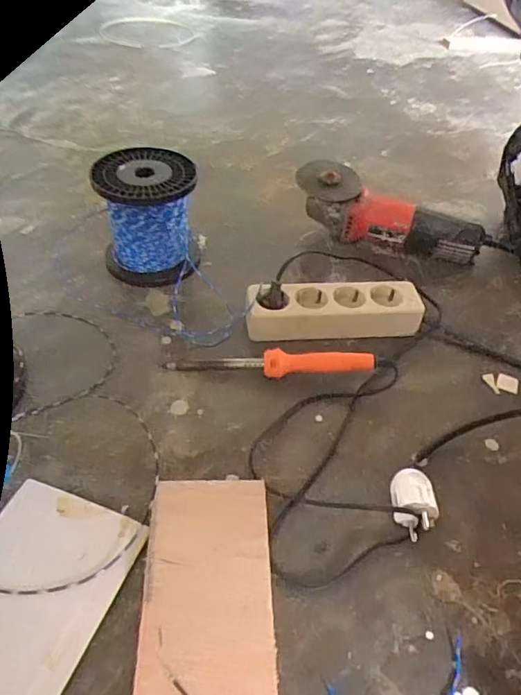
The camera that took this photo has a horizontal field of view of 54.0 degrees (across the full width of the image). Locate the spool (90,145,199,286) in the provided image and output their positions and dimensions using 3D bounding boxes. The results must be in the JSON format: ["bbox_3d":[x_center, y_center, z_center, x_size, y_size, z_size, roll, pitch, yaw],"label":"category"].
[{"bbox_3d":[-0.139,-0.159,0.630,0.112,0.124,0.106,3,46,-3],"label":"spool"}]

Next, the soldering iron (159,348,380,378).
[{"bbox_3d":[0.010,0.016,0.539,0.223,0.029,0.020,4,46,-1],"label":"soldering iron"}]

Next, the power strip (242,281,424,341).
[{"bbox_3d":[0.085,-0.044,0.596,0.202,0.043,0.060,-1,46,-6],"label":"power strip"}]

